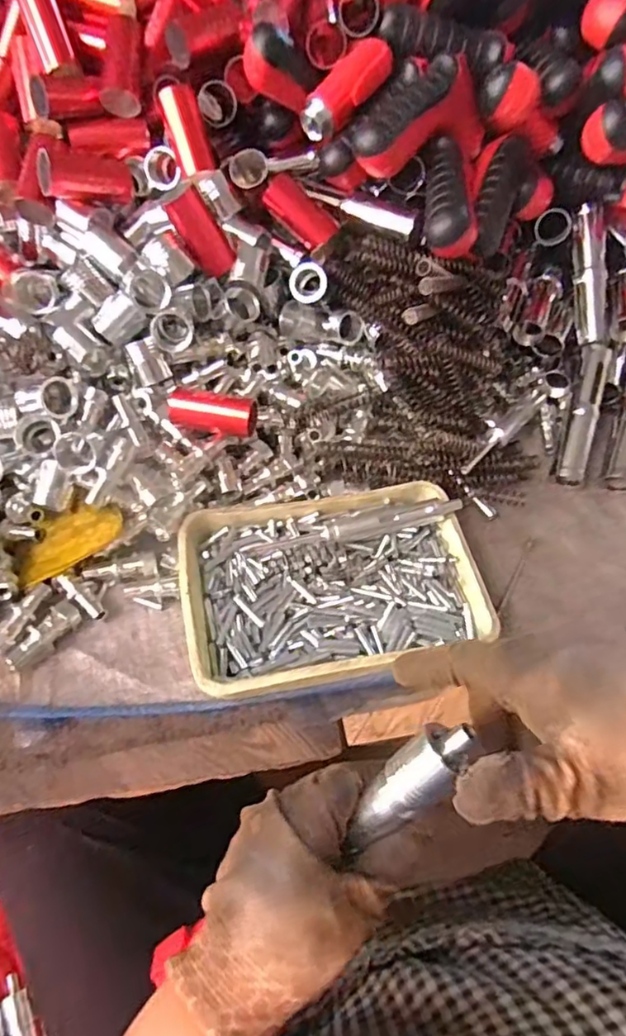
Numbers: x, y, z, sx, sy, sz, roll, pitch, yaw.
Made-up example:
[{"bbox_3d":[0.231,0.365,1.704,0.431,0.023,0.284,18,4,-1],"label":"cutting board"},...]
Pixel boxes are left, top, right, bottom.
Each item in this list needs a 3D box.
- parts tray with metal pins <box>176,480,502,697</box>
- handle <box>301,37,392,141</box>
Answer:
[{"bbox_3d":[0.014,0.048,0.414,0.204,0.037,0.136,-7,58,-10],"label":"parts tray with metal pins"},{"bbox_3d":[0.028,-0.339,0.459,0.084,0.025,0.028,-46,68,4],"label":"handle"}]

